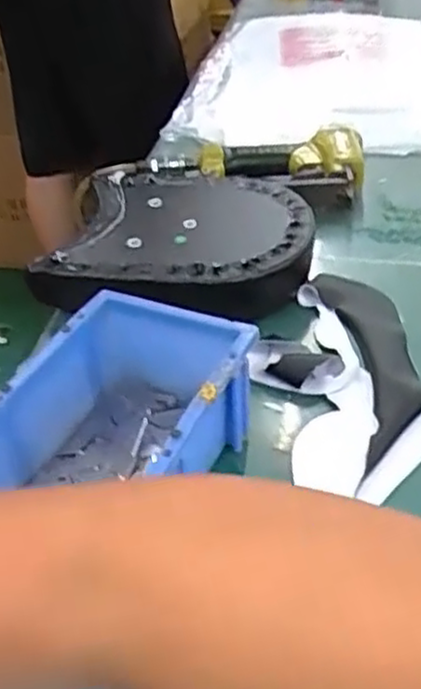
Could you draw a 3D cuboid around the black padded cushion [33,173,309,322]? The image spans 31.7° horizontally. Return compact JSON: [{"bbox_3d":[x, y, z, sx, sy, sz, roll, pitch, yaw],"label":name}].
[{"bbox_3d":[-0.015,-0.078,0.636,0.195,0.055,0.194,15,42,21],"label":"black padded cushion"}]

